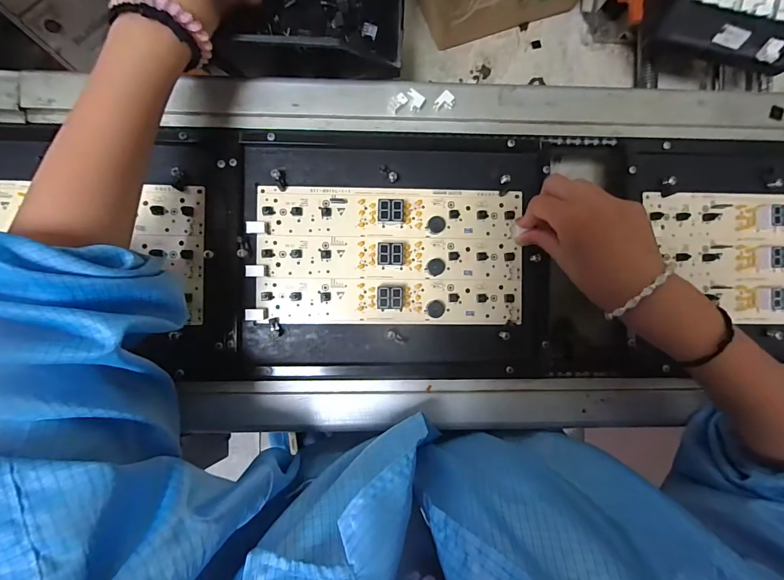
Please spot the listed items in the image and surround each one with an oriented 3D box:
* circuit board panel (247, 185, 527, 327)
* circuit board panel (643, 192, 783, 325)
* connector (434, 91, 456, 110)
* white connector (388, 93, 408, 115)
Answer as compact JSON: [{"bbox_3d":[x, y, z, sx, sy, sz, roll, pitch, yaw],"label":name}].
[{"bbox_3d":[-0.001,-0.034,0.353,0.255,0.020,0.130,1,91,-3],"label":"circuit board panel"},{"bbox_3d":[0.389,-0.031,0.368,0.250,0.023,0.129,1,91,-3],"label":"circuit board panel"},{"bbox_3d":[0.050,-0.176,0.347,0.015,0.011,0.017,37,89,-3],"label":"connector"},{"bbox_3d":[0.005,-0.176,0.348,0.019,0.009,0.012,-43,92,-1],"label":"white connector"}]

